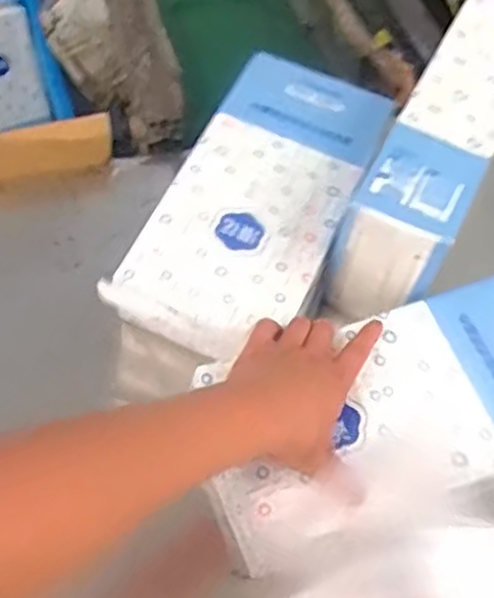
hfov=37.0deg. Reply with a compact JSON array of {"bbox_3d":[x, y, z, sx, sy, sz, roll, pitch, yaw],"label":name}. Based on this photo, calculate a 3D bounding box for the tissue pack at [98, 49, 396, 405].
[{"bbox_3d":[0.007,-0.062,0.736,0.164,0.123,0.350,24,62,9],"label":"tissue pack"}]

